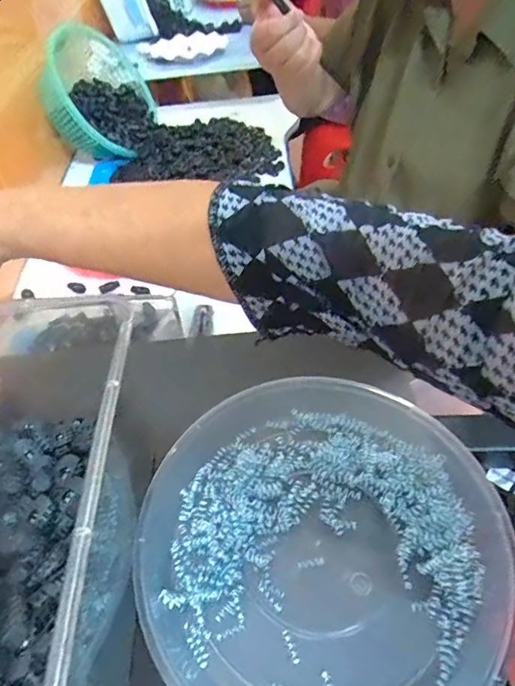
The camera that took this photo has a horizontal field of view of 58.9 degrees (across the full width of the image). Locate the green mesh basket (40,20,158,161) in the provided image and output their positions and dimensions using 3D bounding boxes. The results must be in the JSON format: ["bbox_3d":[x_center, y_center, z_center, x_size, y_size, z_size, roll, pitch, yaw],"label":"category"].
[{"bbox_3d":[-0.310,-0.469,0.869,0.132,0.217,0.253,-21,55,33],"label":"green mesh basket"}]

